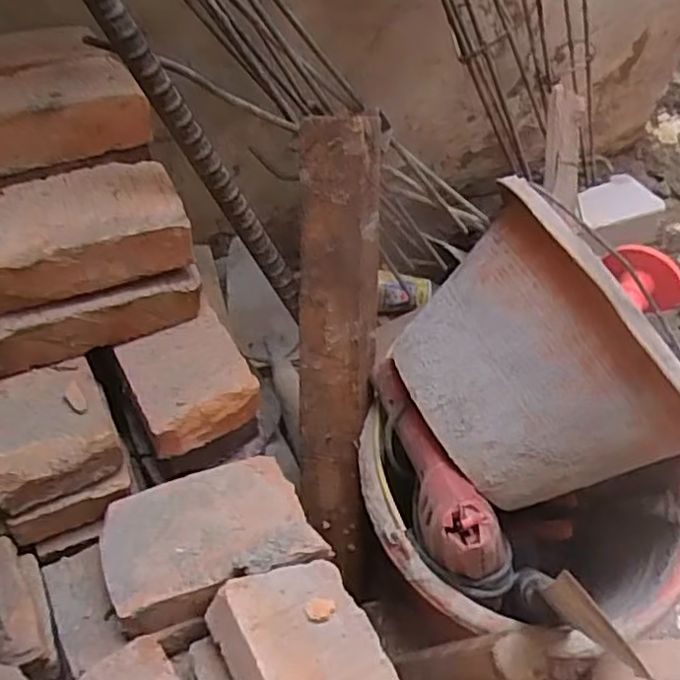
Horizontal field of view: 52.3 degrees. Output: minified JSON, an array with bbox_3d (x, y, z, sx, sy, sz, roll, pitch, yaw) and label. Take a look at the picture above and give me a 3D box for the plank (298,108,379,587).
[{"bbox_3d":[-0.001,0.020,0.584,0.062,0.396,0.031,-1,17,-6],"label":"plank"}]

